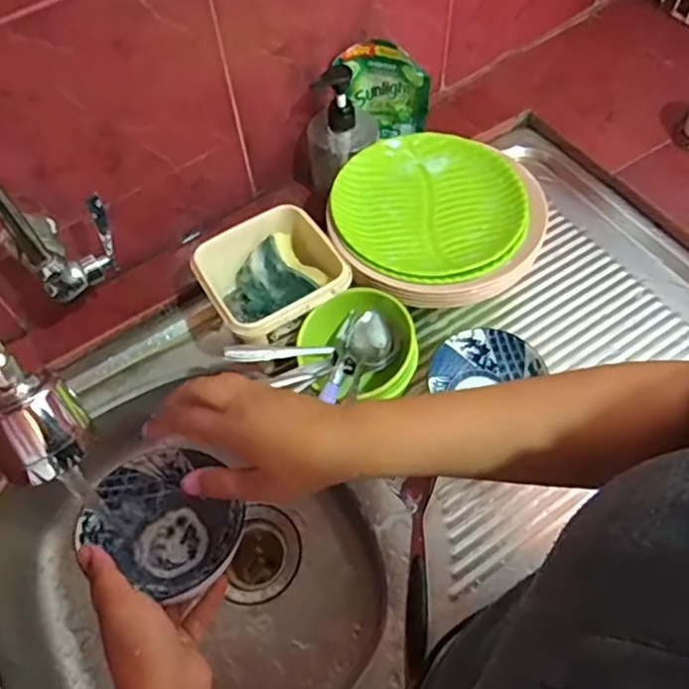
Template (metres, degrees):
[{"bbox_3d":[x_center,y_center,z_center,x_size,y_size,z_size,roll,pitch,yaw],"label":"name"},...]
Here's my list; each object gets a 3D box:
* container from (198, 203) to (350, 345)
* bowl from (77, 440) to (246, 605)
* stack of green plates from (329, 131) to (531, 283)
[{"bbox_3d":[-0.071,-0.062,0.637,0.129,0.078,0.126,-27,63,-13],"label":"container"},{"bbox_3d":[-0.126,0.125,0.450,0.105,0.049,0.093,25,64,15],"label":"bowl"},{"bbox_3d":[0.086,-0.141,0.637,0.190,0.023,0.184,12,61,9],"label":"stack of green plates"}]

